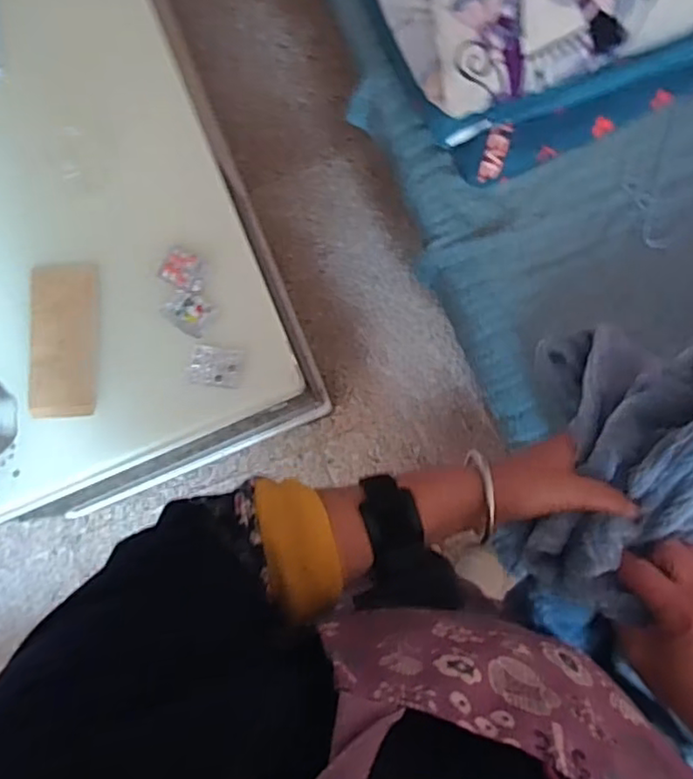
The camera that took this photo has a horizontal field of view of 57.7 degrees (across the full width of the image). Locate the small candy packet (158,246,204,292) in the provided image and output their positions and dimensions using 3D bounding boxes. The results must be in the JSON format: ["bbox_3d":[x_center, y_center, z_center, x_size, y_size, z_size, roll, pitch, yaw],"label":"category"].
[{"bbox_3d":[-0.239,-0.174,0.921,0.068,0.009,0.057,20,87,8],"label":"small candy packet"}]

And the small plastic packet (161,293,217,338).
[{"bbox_3d":[-0.229,-0.115,0.919,0.070,0.007,0.055,39,90,9],"label":"small plastic packet"}]

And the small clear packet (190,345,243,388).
[{"bbox_3d":[-0.187,-0.033,0.905,0.071,0.011,0.056,7,86,7],"label":"small clear packet"}]

